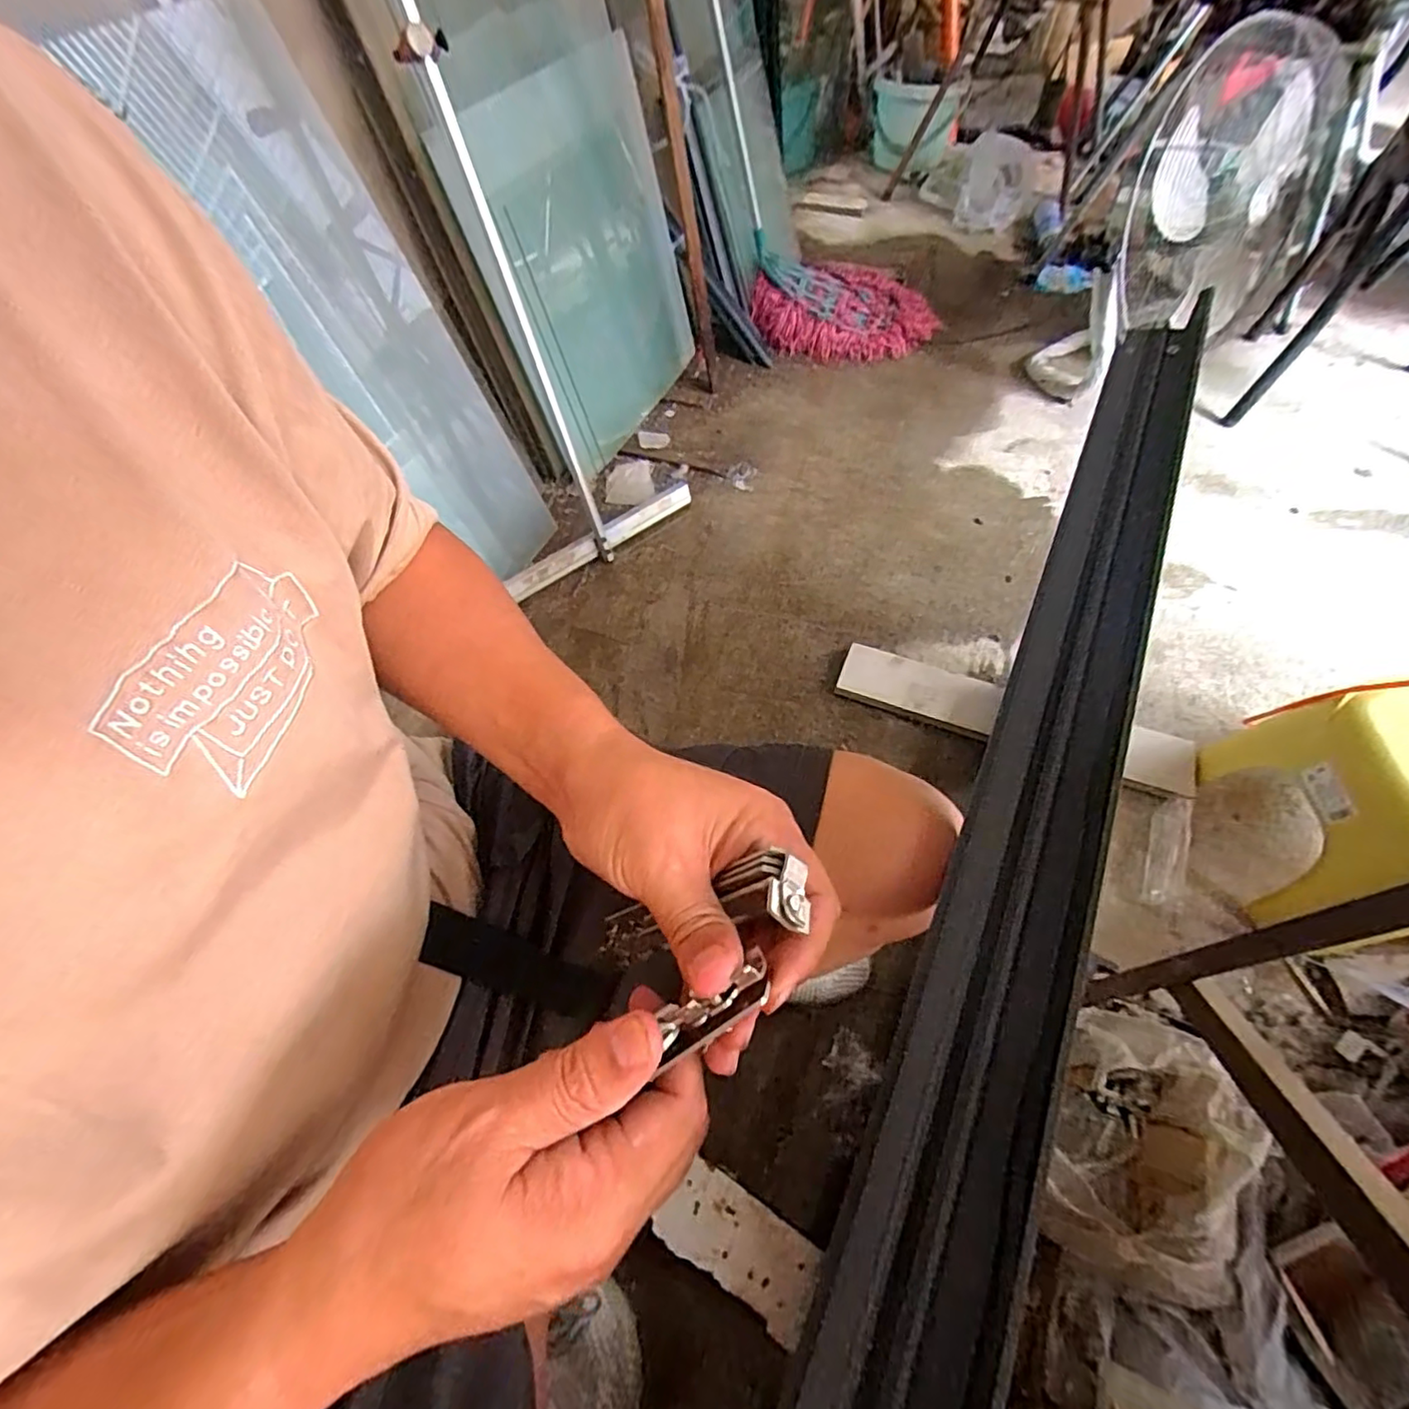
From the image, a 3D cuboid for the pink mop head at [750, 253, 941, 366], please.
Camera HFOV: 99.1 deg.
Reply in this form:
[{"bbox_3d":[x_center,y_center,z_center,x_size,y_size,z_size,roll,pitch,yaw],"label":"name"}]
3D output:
[{"bbox_3d":[0.367,-1.042,1.574,0.466,0.114,0.319,8,59,8],"label":"pink mop head"}]

